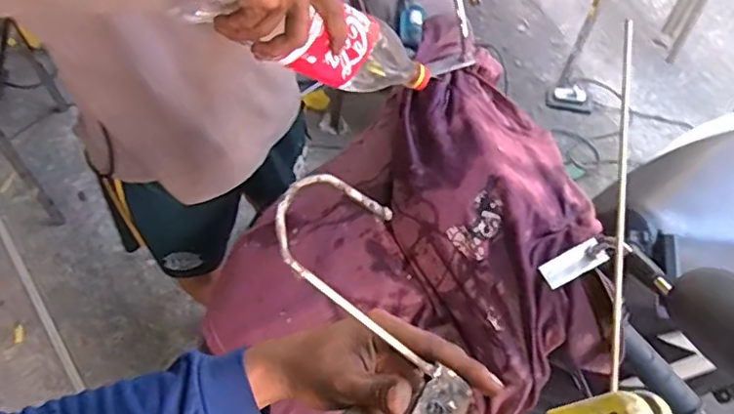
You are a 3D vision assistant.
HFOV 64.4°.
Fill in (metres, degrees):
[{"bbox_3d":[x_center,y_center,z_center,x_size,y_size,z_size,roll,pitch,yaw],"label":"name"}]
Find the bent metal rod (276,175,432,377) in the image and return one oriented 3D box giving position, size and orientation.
[{"bbox_3d":[0.004,0.035,0.336,0.134,0.011,0.059,41,76,-17],"label":"bent metal rod"}]

